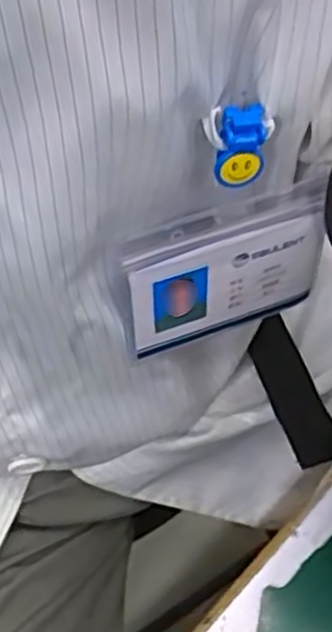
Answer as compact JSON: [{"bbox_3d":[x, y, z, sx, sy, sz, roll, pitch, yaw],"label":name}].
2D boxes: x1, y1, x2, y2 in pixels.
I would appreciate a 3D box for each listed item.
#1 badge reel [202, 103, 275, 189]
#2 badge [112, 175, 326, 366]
[{"bbox_3d":[0.028,-0.063,0.281,0.024,0.031,0.012,-11,57,-4],"label":"badge reel"},{"bbox_3d":[0.026,-0.019,0.338,0.096,0.080,0.007,-19,50,-12],"label":"badge"}]

